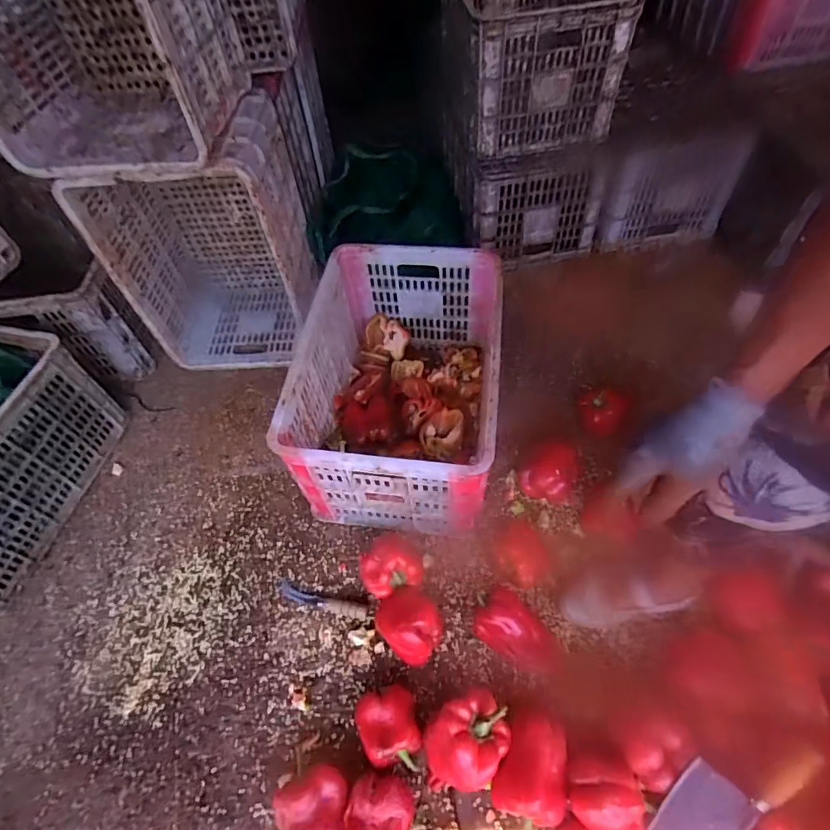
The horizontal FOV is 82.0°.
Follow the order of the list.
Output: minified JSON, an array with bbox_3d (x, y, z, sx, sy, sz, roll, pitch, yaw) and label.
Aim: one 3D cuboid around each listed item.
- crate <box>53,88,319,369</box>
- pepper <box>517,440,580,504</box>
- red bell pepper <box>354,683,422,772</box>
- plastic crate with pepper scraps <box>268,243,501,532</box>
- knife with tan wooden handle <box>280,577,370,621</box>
[{"bbox_3d":[-0.448,-0.380,1.102,0.364,0.525,0.300,-3,56,2],"label":"crate"},{"bbox_3d":[0.262,0.120,0.945,0.096,0.124,0.090,-2,56,3],"label":"pepper"},{"bbox_3d":[-0.039,0.489,0.747,0.097,0.084,0.115,-16,56,-7],"label":"red bell pepper"},{"bbox_3d":[-0.023,-0.057,0.983,0.354,0.305,0.515,4,56,7],"label":"plastic crate with pepper scraps"},{"bbox_3d":[-0.176,0.347,0.897,0.181,0.012,0.034,13,58,12],"label":"knife with tan wooden handle"}]

